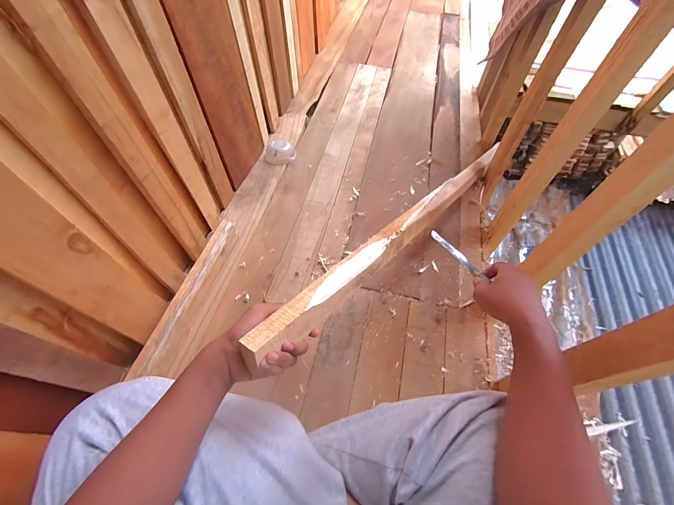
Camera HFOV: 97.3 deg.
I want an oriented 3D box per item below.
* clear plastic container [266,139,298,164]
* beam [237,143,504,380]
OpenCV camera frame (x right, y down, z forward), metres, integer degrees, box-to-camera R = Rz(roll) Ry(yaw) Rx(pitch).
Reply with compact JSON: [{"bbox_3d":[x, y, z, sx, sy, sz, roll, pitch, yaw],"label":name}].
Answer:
[{"bbox_3d":[-0.182,-0.324,0.951,0.099,0.041,0.082,-9,58,-7],"label":"clear plastic container"},{"bbox_3d":[0.175,-0.077,0.644,0.044,0.032,0.896,37,49,21],"label":"beam"}]

